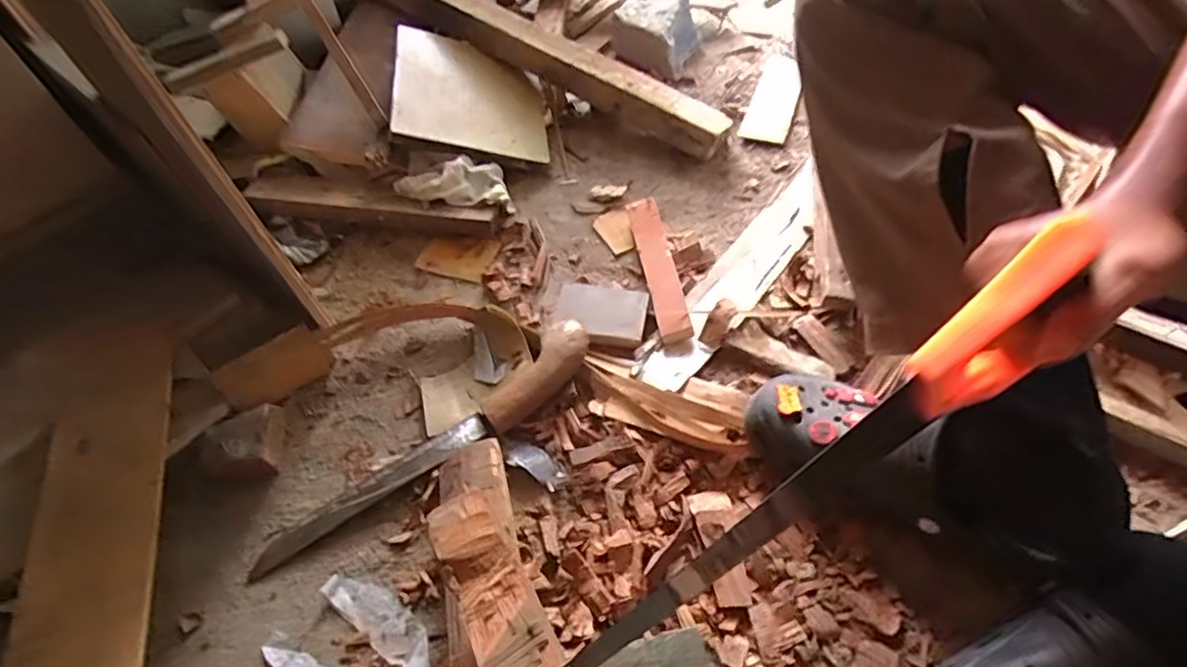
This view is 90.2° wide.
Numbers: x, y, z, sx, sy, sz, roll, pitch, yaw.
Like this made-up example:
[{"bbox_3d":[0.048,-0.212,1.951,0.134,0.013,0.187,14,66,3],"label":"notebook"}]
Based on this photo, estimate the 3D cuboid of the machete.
[{"bbox_3d":[-0.146,0.106,0.554,0.354,0.041,0.057,-35,59,-18],"label":"machete"}]

